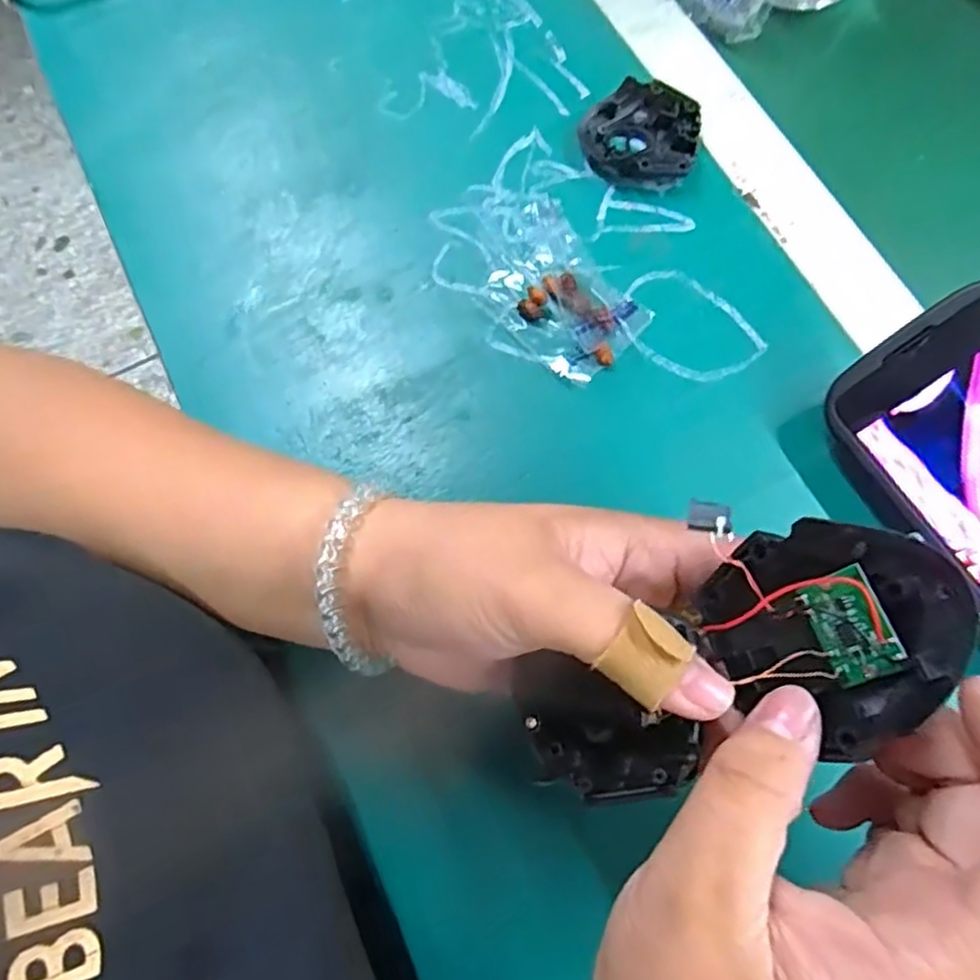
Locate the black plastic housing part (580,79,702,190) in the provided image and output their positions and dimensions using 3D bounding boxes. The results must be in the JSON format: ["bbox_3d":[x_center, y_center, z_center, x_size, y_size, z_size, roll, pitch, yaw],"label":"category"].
[{"bbox_3d":[0.077,-0.183,0.351,0.059,0.017,0.051,6,73,4],"label":"black plastic housing part"}]

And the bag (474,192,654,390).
[{"bbox_3d":[0.027,-0.104,0.334,0.061,0.009,0.106,-33,75,-8],"label":"bag"}]

